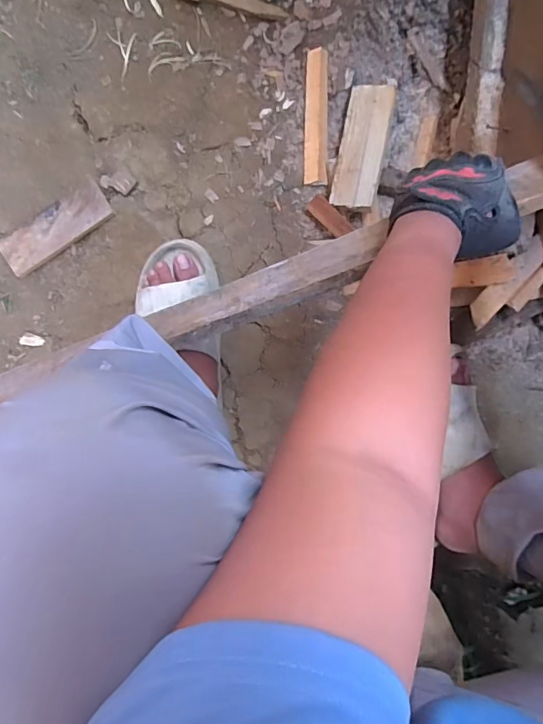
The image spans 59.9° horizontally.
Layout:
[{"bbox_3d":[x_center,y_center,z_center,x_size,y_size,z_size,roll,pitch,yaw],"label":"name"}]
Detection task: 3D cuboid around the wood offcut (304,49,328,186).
[{"bbox_3d":[0.062,-0.343,0.665,0.032,0.017,0.172,0,98,1],"label":"wood offcut"}]

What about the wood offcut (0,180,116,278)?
[{"bbox_3d":[-0.319,-0.195,0.695,0.173,0.018,0.062,-32,96,6],"label":"wood offcut"}]

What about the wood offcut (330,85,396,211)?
[{"bbox_3d":[0.125,-0.293,0.643,0.060,0.011,0.169,11,89,17],"label":"wood offcut"}]

